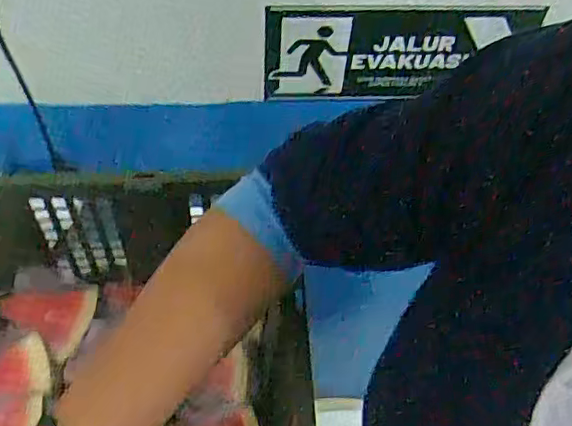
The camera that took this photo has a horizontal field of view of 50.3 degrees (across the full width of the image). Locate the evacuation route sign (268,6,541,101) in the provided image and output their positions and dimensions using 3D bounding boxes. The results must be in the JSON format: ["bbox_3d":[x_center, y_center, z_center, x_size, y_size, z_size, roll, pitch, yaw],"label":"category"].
[{"bbox_3d":[0.100,-0.147,0.565,0.234,0.103,0.008,-2,56,-4],"label":"evacuation route sign"}]

